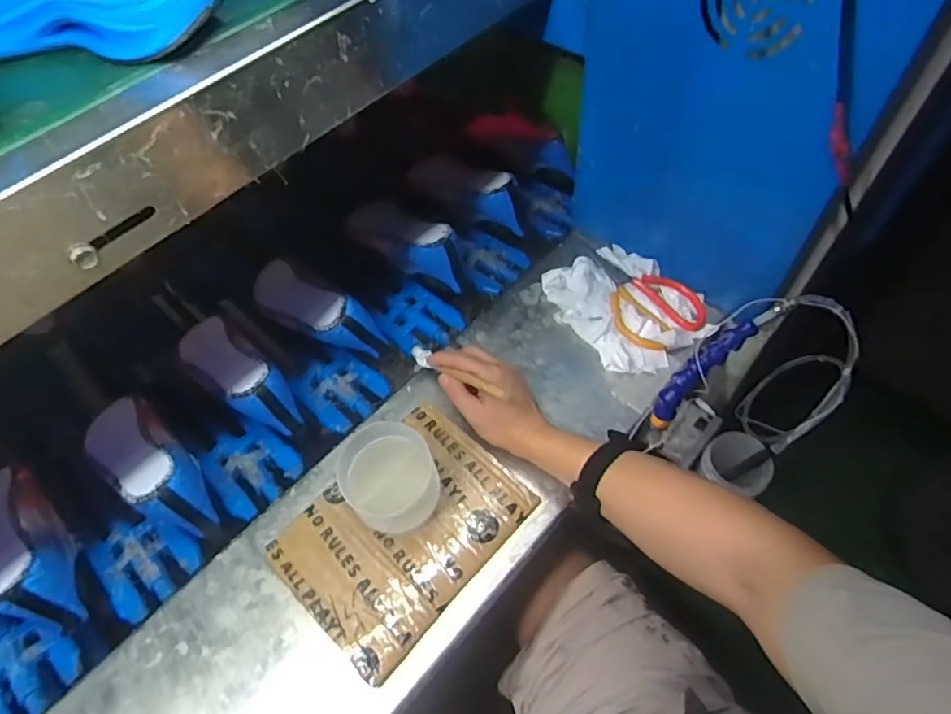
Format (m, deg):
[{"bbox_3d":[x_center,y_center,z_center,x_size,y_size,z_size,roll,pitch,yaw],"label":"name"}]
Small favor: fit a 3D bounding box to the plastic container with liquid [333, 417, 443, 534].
[{"bbox_3d":[-0.085,0.123,0.562,0.088,0.066,0.094,0,58,-1],"label":"plastic container with liquid"}]

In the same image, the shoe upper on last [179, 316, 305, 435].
[{"bbox_3d":[-0.292,0.015,0.688,0.214,0.091,0.074,39,65,21],"label":"shoe upper on last"}]

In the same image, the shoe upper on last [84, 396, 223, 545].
[{"bbox_3d":[-0.367,0.118,0.630,0.220,0.091,0.077,38,65,20],"label":"shoe upper on last"}]

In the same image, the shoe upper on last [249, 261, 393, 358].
[{"bbox_3d":[-0.216,-0.068,0.741,0.222,0.075,0.080,28,61,30],"label":"shoe upper on last"}]

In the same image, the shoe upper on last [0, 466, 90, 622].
[{"bbox_3d":[-0.480,0.197,0.594,0.234,0.073,0.077,29,61,32],"label":"shoe upper on last"}]

